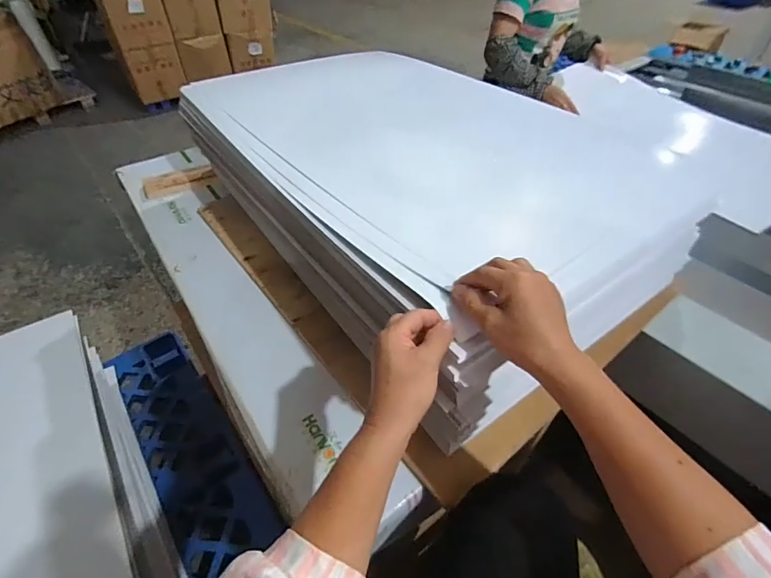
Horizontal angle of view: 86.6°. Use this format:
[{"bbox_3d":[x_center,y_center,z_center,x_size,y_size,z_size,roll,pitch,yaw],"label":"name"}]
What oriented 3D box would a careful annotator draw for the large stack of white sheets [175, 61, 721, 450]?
[{"bbox_3d":[0.016,-0.205,0.716,0.483,0.161,0.777,-24,50,-22],"label":"large stack of white sheets"}]

